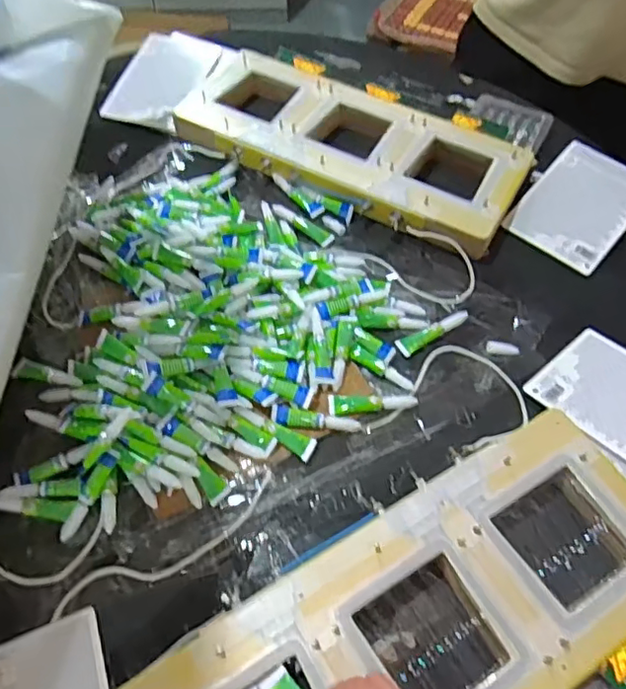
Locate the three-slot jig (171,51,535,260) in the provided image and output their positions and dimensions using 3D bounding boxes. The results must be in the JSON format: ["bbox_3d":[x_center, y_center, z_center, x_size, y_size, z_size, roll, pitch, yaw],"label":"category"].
[{"bbox_3d":[0.042,-0.253,0.746,0.430,0.039,0.175,25,60,15],"label":"three-slot jig"}]

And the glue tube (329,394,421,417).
[{"bbox_3d":[0.057,0.056,0.559,0.083,0.017,0.021,-1,56,-1],"label":"glue tube"}]

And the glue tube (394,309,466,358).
[{"bbox_3d":[0.124,-0.015,0.610,0.084,0.010,0.020,-30,62,-19],"label":"glue tube"}]

